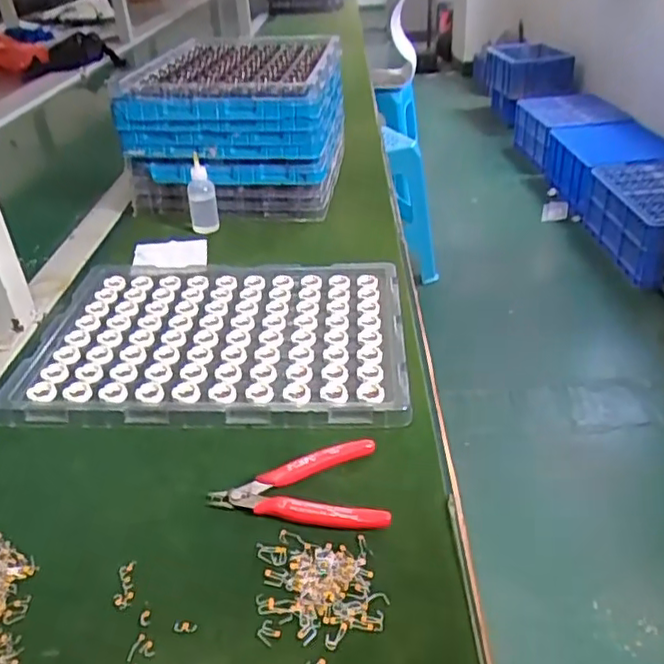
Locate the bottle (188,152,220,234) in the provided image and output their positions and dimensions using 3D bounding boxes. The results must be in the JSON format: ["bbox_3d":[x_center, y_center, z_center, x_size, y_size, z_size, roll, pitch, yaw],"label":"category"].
[{"bbox_3d":[-0.172,-0.182,0.835,0.034,0.098,0.029,-15,34,-16],"label":"bottle"}]

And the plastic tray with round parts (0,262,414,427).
[{"bbox_3d":[-0.113,-0.002,0.623,0.363,0.018,0.259,-2,33,4],"label":"plastic tray with round parts"}]

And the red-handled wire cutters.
[{"bbox_3d":[-0.025,0.113,0.450,0.120,0.010,0.077,-7,33,-5],"label":"red-handled wire cutters"}]

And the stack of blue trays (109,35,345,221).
[{"bbox_3d":[-0.133,-0.330,0.980,0.272,0.164,0.358,0,33,6],"label":"stack of blue trays"}]

